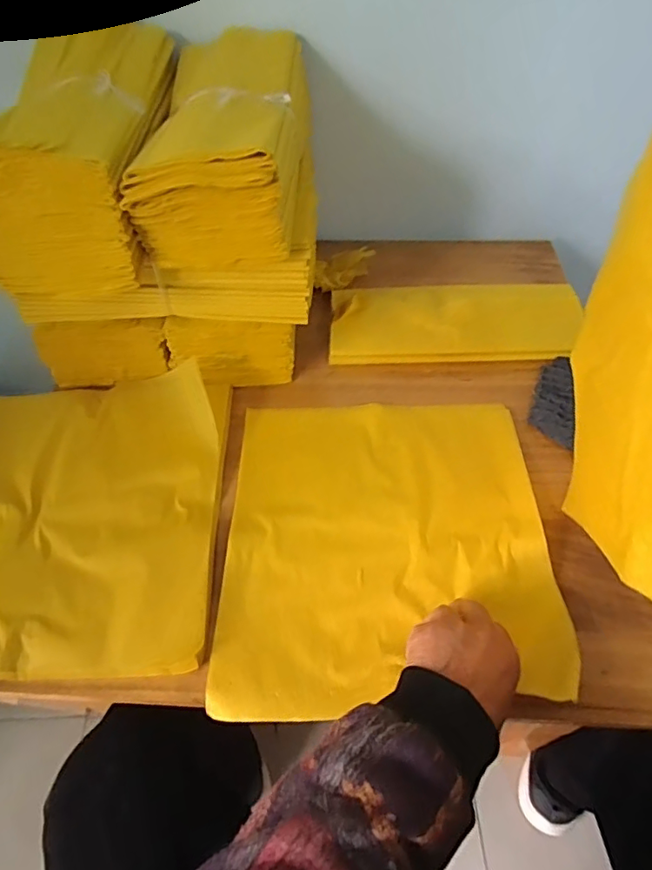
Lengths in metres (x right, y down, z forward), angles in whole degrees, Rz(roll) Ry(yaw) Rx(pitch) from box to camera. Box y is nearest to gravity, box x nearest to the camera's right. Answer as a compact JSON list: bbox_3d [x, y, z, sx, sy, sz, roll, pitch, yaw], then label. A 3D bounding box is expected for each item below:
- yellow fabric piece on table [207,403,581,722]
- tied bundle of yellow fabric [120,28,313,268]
[{"bbox_3d":[0.054,0.086,0.485,0.292,0.029,0.302,-2,52,0],"label":"yellow fabric piece on table"},{"bbox_3d":[-0.099,-0.312,0.552,0.144,0.104,0.304,1,52,3],"label":"tied bundle of yellow fabric"}]

